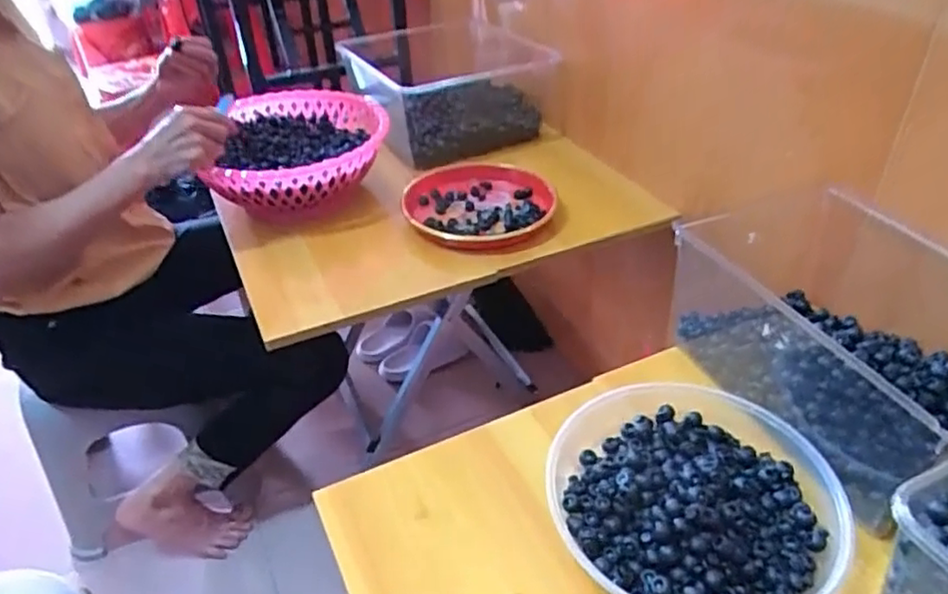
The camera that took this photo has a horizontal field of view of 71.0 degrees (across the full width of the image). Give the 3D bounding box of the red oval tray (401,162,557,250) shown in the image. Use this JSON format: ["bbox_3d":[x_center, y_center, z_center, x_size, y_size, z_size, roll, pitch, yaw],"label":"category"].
[{"bbox_3d":[0.005,-0.132,0.965,0.213,0.035,0.229,-4,37,0],"label":"red oval tray"}]

